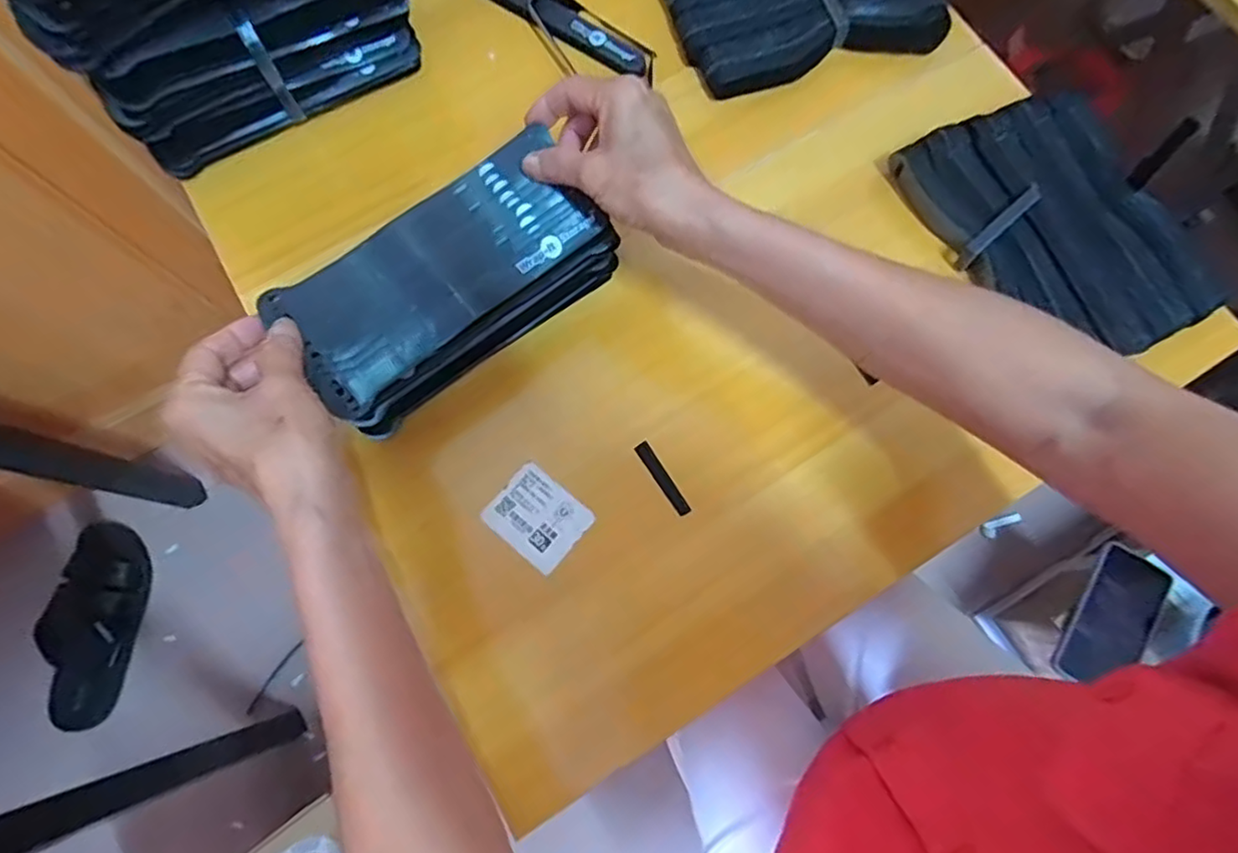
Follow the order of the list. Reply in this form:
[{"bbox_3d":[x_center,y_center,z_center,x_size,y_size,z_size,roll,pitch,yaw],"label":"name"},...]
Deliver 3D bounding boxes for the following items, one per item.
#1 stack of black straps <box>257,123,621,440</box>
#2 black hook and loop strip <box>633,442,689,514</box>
[{"bbox_3d":[-0.103,-0.089,0.401,0.189,0.061,0.091,-37,79,-9],"label":"stack of black straps"},{"bbox_3d":[0.029,0.034,0.426,0.009,0.005,0.054,-32,78,-8],"label":"black hook and loop strip"}]

